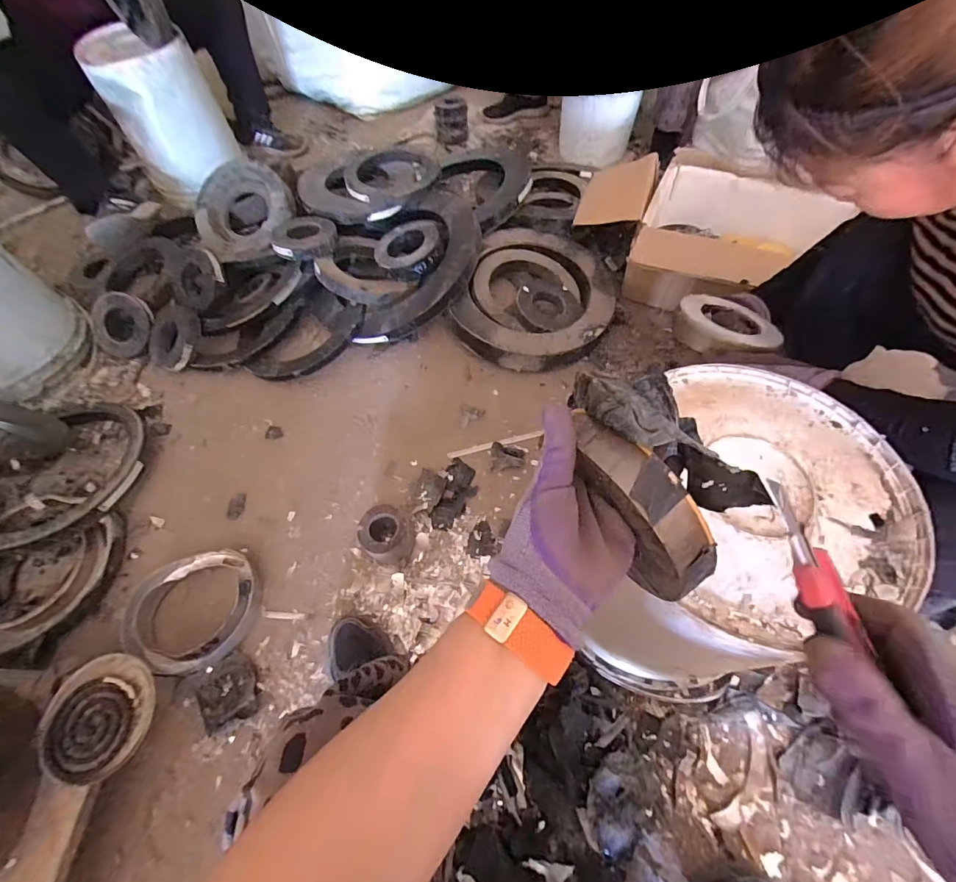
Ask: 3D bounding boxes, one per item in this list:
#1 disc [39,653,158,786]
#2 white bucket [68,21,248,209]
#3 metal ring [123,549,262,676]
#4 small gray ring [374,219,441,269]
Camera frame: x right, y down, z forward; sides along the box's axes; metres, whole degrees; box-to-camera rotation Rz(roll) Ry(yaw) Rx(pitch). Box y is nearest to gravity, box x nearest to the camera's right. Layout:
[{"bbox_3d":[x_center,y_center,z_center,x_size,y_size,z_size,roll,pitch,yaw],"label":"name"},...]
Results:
[{"bbox_3d":[-0.492,0.358,0.563,0.114,0.034,0.138,-11,60,-5],"label":"disc"},{"bbox_3d":[-0.828,-0.869,1.189,0.260,0.361,0.260,-31,63,-15],"label":"white bucket"},{"bbox_3d":[-0.474,0.283,0.730,0.199,0.052,0.192,-1,60,1],"label":"metal ring"},{"bbox_3d":[-0.171,-0.477,1.030,0.159,0.023,0.159,-6,63,12],"label":"small gray ring"}]

